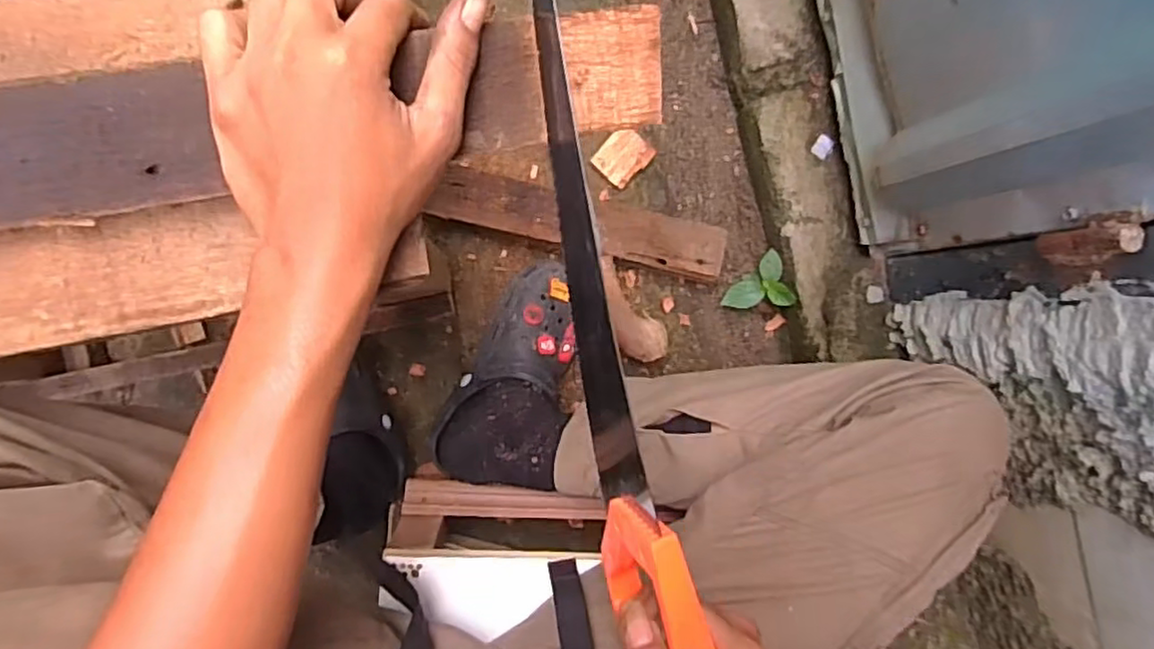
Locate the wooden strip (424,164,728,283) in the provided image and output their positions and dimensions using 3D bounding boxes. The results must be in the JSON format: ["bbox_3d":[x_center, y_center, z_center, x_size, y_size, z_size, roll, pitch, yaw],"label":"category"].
[{"bbox_3d":[0.009,-0.112,0.754,0.327,0.019,0.061,12,90,-8],"label":"wooden strip"}]

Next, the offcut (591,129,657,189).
[{"bbox_3d":[0.052,-0.197,0.799,0.051,0.020,0.064,43,86,-7],"label":"offcut"}]

